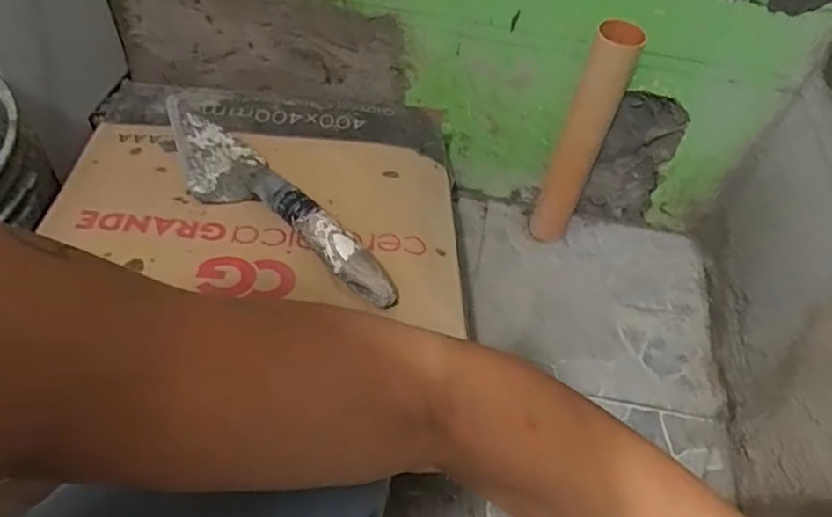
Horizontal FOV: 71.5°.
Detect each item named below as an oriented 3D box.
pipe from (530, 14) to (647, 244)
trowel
[{"bbox_3d":[0.229,-0.157,0.816,0.061,0.358,0.048,22,53,12],"label":"pipe"},{"bbox_3d":[-0.152,-0.057,0.564,0.083,0.054,0.337,-32,61,-26],"label":"trowel"}]

